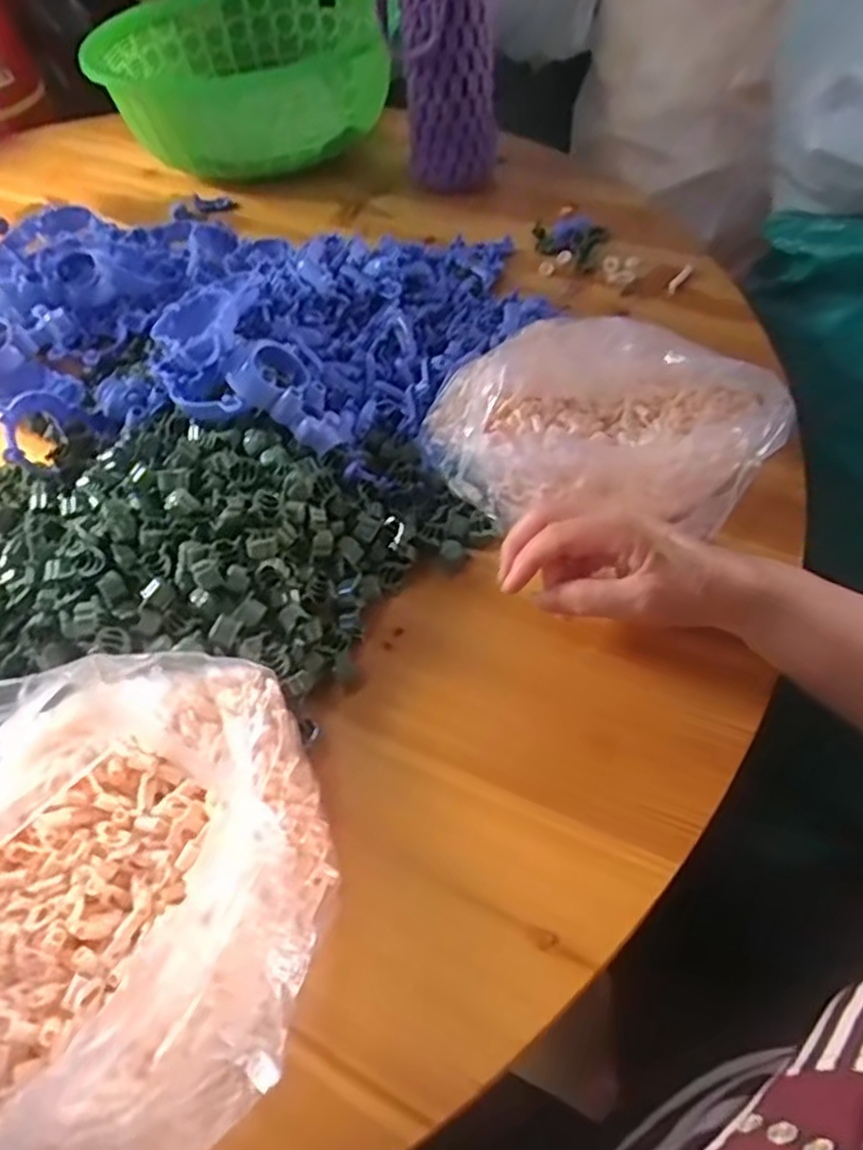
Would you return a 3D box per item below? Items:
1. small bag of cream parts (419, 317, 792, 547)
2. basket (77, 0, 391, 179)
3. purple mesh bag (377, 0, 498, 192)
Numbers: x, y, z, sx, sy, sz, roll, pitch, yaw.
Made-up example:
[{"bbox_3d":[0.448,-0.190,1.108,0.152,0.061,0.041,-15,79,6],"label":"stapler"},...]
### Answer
[{"bbox_3d":[0.115,-0.110,0.509,0.236,0.053,0.175,-6,53,1],"label":"small bag of cream parts"},{"bbox_3d":[-0.209,-0.584,0.876,0.314,0.100,0.333,-4,53,3],"label":"basket"},{"bbox_3d":[0.005,-0.501,0.692,0.102,0.239,0.084,-3,53,3],"label":"purple mesh bag"}]

